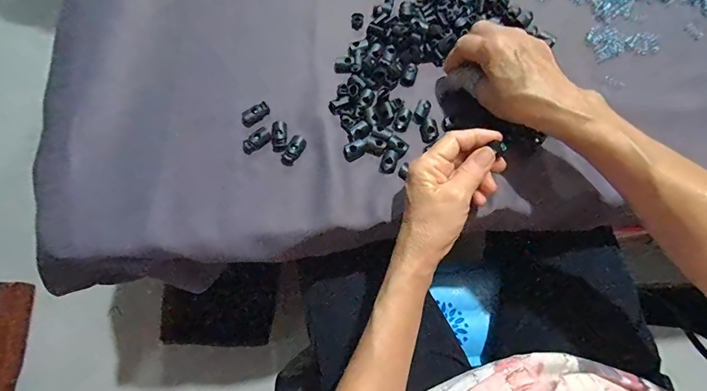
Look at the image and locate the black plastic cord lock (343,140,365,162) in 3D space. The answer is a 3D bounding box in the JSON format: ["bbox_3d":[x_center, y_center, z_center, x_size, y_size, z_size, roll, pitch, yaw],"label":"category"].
[{"bbox_3d":[0.001,-0.044,0.373,0.021,0.007,0.016,-19,72,-5],"label":"black plastic cord lock"}]

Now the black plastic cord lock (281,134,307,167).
[{"bbox_3d":[-0.058,-0.045,0.376,0.015,0.008,0.033,28,75,10],"label":"black plastic cord lock"}]

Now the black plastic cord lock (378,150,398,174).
[{"bbox_3d":[0.034,-0.033,0.367,0.015,0.006,0.023,19,73,8],"label":"black plastic cord lock"}]

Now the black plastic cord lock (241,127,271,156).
[{"bbox_3d":[-0.097,-0.055,0.380,0.030,0.009,0.014,-39,75,-10],"label":"black plastic cord lock"}]

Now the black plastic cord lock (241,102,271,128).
[{"bbox_3d":[-0.098,-0.081,0.385,0.030,0.011,0.014,-38,75,-10],"label":"black plastic cord lock"}]

